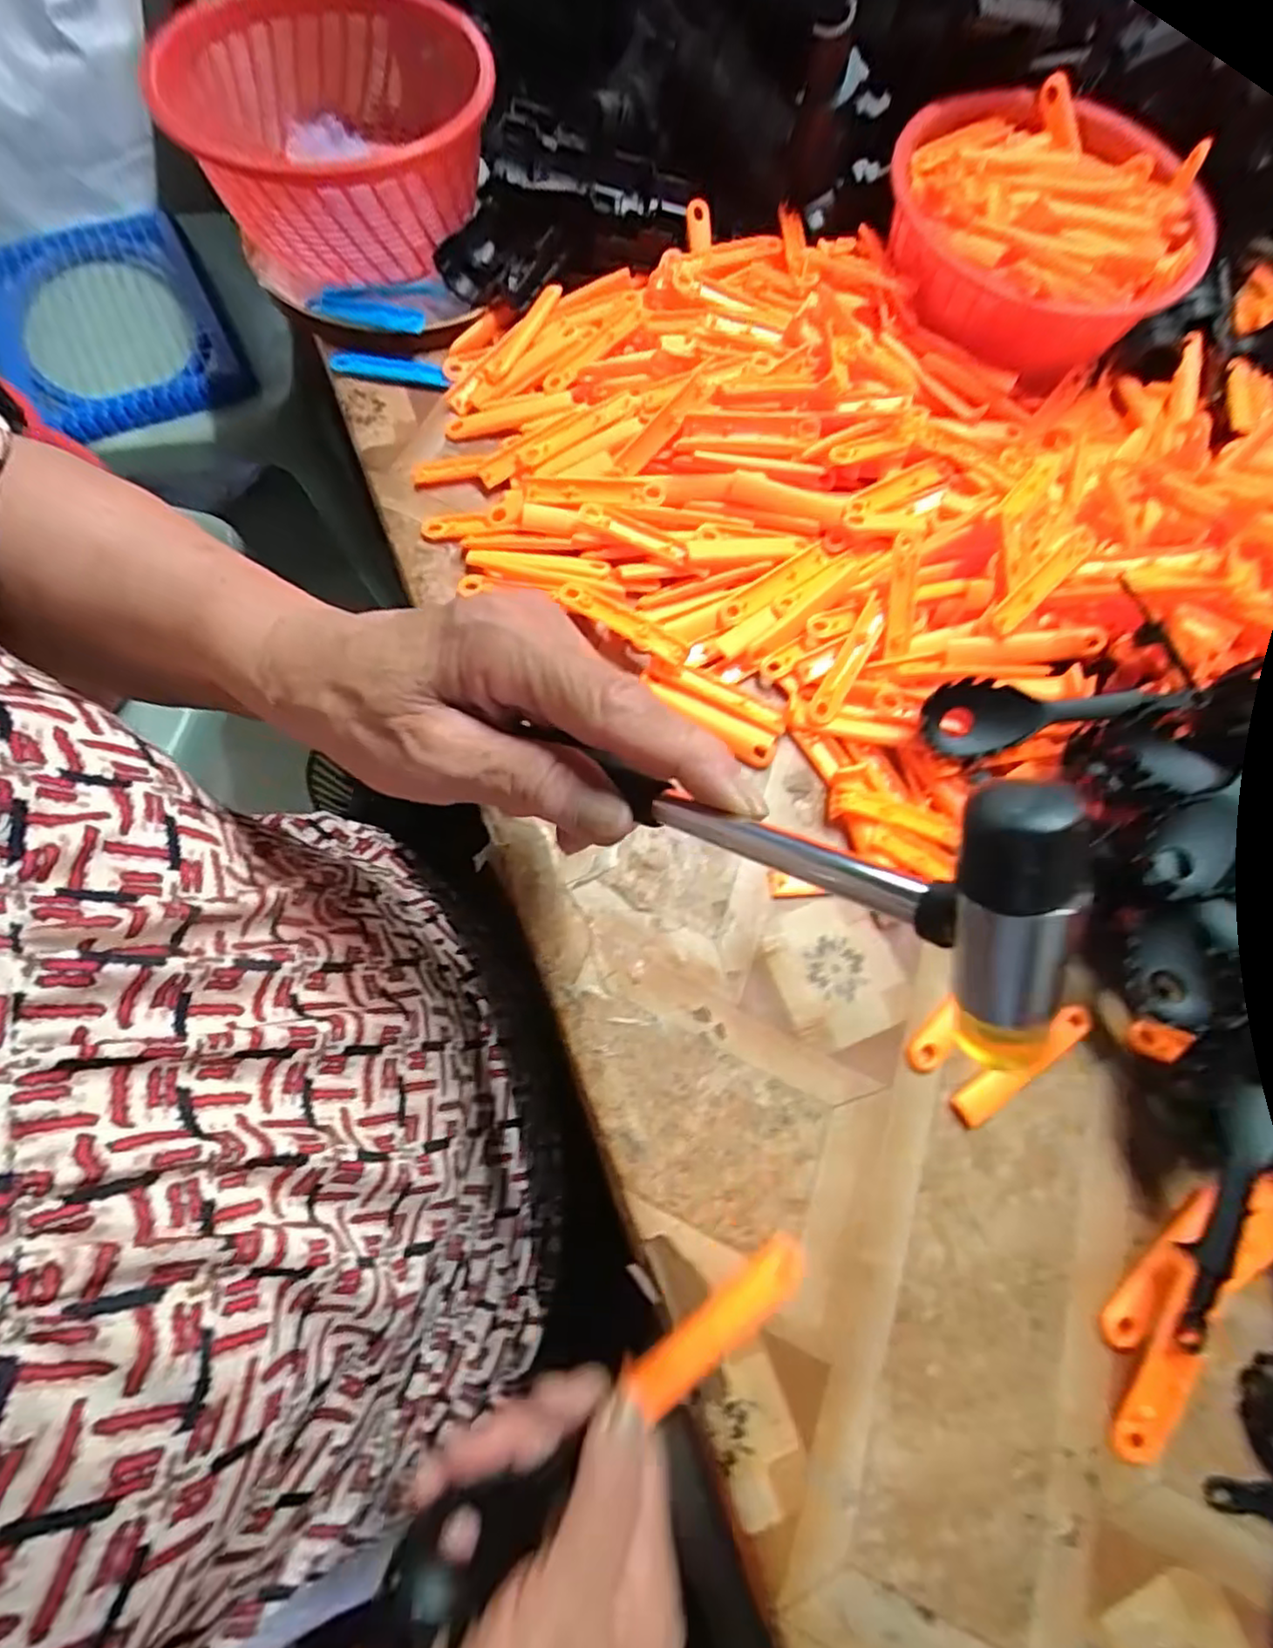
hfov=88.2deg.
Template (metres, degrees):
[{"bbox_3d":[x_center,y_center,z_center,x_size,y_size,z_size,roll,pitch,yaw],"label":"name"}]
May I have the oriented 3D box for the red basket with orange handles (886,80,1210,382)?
[{"bbox_3d":[0.241,-0.355,0.398,0.184,0.057,0.167,-16,72,-11],"label":"red basket with orange handles"}]

